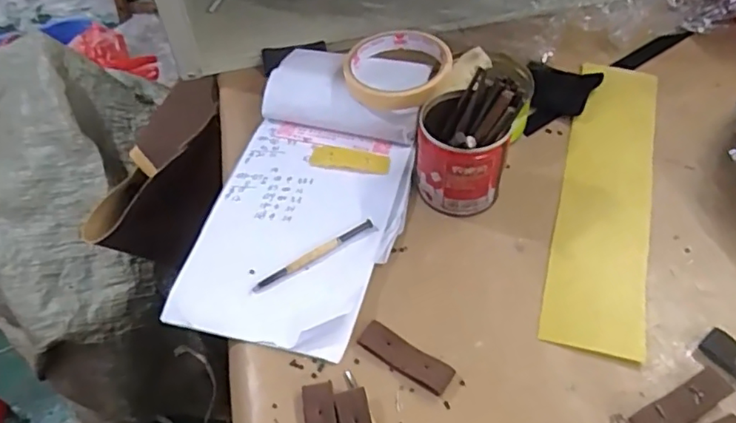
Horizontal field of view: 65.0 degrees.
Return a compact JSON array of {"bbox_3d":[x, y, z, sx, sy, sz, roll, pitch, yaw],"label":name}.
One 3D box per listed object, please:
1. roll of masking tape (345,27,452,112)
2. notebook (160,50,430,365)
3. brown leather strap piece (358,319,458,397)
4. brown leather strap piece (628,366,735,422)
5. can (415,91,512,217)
[{"bbox_3d":[0.025,-0.116,0.475,0.084,0.027,0.087,-1,51,1],"label":"roll of masking tape"},{"bbox_3d":[-0.040,-0.028,0.438,0.138,0.029,0.267,10,52,10],"label":"notebook"},{"bbox_3d":[0.023,0.092,0.362,0.061,0.004,0.019,28,57,22],"label":"brown leather strap piece"},{"bbox_3d":[0.182,0.114,0.335,0.064,0.012,0.019,-24,54,-17],"label":"brown leather strap piece"},{"bbox_3d":[0.068,-0.043,0.420,0.064,0.073,0.062,-1,51,1],"label":"can"}]

